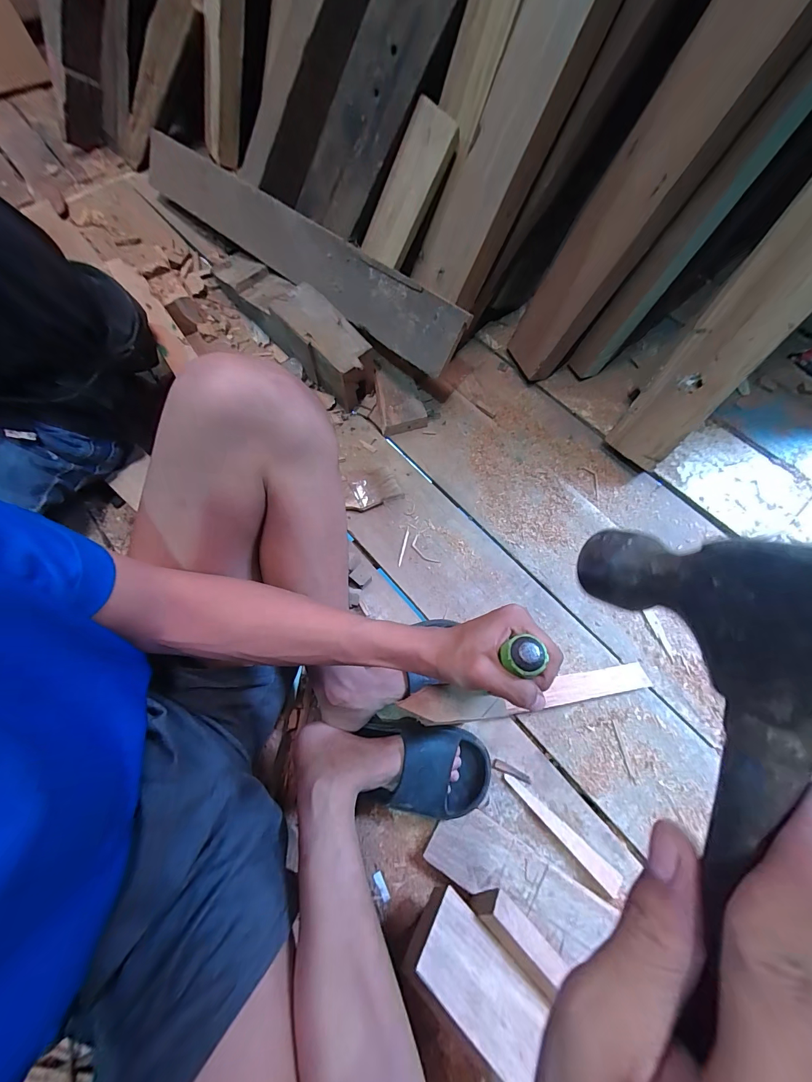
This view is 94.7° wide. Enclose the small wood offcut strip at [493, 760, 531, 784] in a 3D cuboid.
[{"bbox_3d":[0.155,0.337,0.548,0.056,0.005,0.013,21,71,7],"label":"small wood offcut strip"}]

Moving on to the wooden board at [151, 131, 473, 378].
[{"bbox_3d":[-0.292,-0.657,0.803,1.051,0.122,0.027,42,39,19],"label":"wooden board"}]

